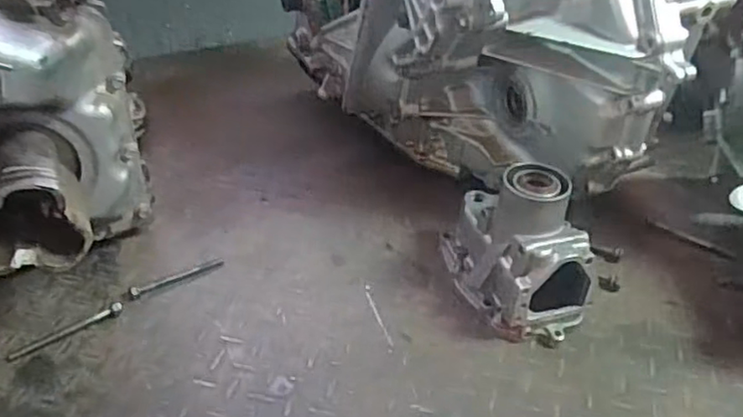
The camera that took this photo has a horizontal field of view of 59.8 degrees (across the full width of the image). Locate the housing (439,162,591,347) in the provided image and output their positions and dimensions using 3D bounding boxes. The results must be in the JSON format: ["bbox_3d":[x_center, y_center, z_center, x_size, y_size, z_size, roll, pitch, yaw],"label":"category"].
[{"bbox_3d":[0.147,0.031,0.659,0.102,0.140,0.166,-18,41,-24],"label":"housing"}]

